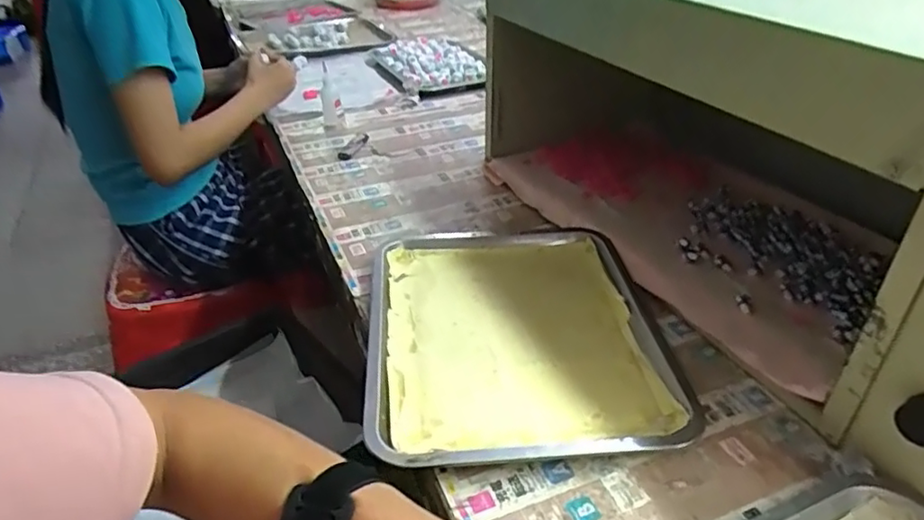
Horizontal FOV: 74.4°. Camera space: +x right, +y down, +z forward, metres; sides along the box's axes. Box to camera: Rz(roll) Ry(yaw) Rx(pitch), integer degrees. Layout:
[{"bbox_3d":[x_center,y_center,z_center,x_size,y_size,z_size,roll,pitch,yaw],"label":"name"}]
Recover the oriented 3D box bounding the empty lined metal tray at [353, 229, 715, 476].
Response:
[{"bbox_3d":[0.046,0.058,0.573,0.255,0.029,0.321,-4,34,-3],"label":"empty lined metal tray"}]

